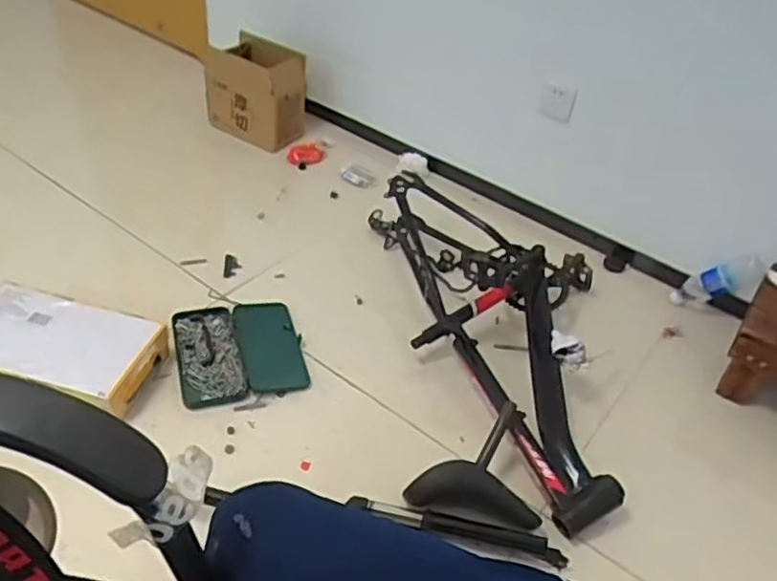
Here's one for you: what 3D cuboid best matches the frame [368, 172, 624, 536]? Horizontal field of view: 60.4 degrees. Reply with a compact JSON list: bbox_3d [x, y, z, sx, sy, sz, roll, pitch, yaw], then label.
[{"bbox_3d":[0.210,0.039,1.370,0.529,0.265,0.793,7,40,-1],"label":"frame"}]

